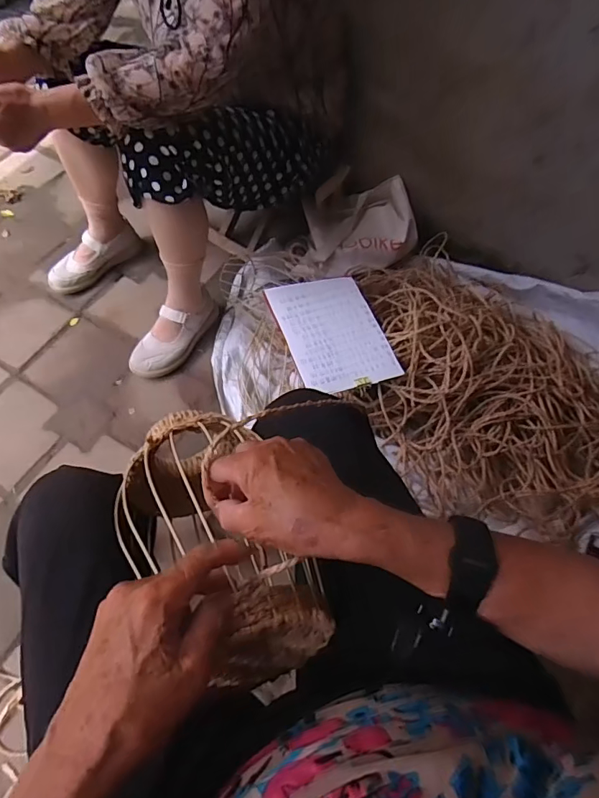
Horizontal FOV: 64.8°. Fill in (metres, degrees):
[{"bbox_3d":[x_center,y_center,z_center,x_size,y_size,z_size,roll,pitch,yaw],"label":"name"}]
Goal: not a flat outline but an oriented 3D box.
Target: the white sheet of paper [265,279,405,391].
[{"bbox_3d":[0.062,-0.130,0.895,0.190,0.012,0.261,-12,61,-16],"label":"white sheet of paper"}]

